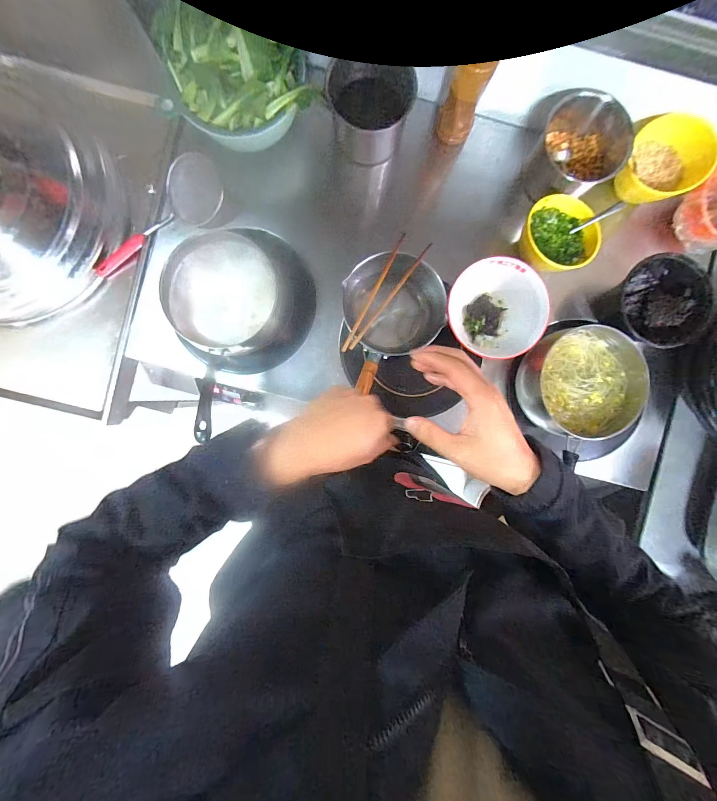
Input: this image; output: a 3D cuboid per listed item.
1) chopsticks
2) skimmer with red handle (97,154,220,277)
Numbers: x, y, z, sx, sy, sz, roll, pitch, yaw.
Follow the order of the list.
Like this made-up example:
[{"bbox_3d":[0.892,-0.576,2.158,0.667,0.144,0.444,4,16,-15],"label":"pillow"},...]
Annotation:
[{"bbox_3d":[0.039,-0.180,0.585,0.050,0.031,0.220,33,90,-2],"label":"chopsticks"},{"bbox_3d":[-0.383,-0.336,0.654,0.100,0.063,0.306,44,89,-2],"label":"skimmer with red handle"}]

